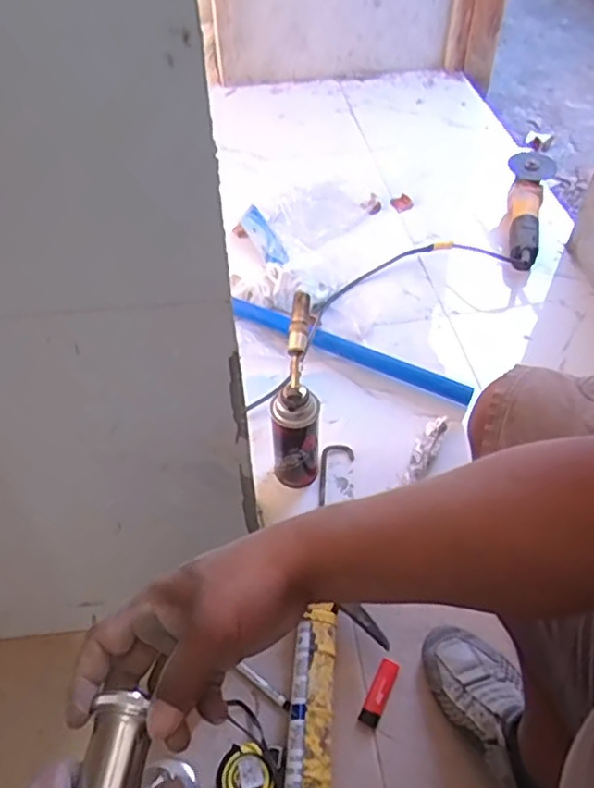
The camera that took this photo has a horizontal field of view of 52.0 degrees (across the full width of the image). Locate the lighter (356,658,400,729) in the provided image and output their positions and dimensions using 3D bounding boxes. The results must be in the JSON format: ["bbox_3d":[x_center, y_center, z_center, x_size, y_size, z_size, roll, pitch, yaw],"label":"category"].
[{"bbox_3d":[0.102,0.370,0.755,0.024,0.017,0.075,22,55,17],"label":"lighter"}]

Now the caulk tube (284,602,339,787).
[{"bbox_3d":[0.013,0.408,0.702,0.051,0.058,0.280,4,51,4],"label":"caulk tube"}]

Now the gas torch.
[{"bbox_3d":[-0.003,0.010,0.876,0.059,0.260,0.143,-1,51,0],"label":"gas torch"}]

